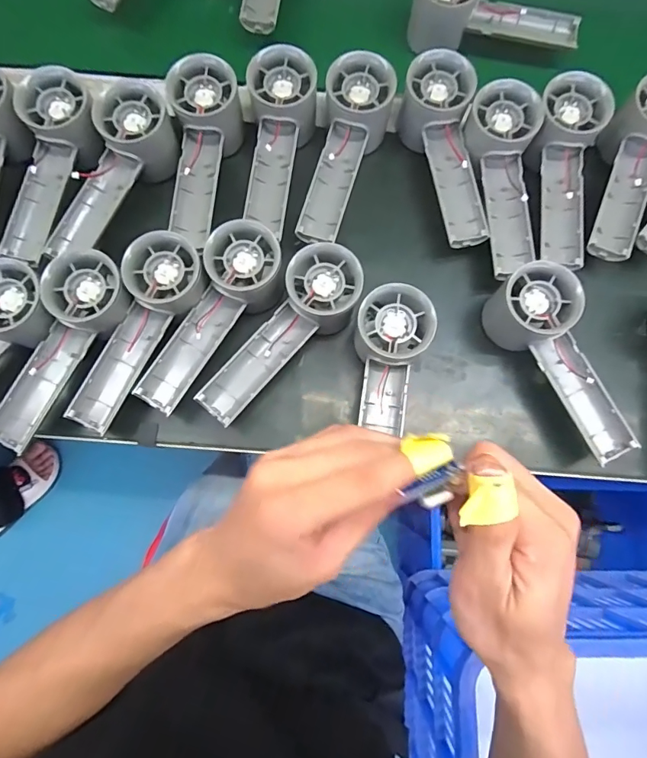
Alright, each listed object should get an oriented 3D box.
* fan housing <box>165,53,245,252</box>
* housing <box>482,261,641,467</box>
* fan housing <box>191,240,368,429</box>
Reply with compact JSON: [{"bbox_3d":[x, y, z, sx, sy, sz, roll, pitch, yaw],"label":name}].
[{"bbox_3d":[-0.106,-0.190,0.375,0.053,0.048,0.144,8,93,1],"label":"fan housing"},{"bbox_3d":[0.184,-0.010,0.334,0.049,0.054,0.154,-24,81,-5],"label":"housing"},{"bbox_3d":[-0.031,-0.032,0.345,0.054,0.047,0.156,42,93,6],"label":"fan housing"}]

